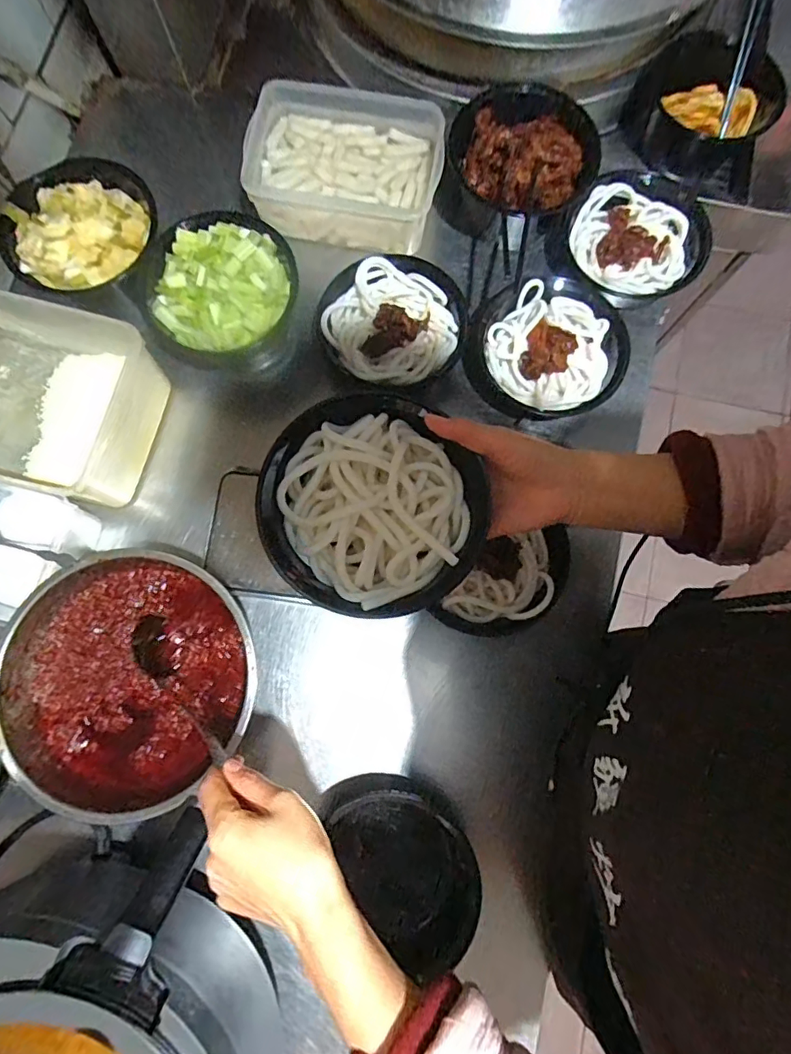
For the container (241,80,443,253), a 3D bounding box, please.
[{"bbox_3d":[-0.060,-0.437,0.635,0.232,0.071,0.163,12,79,4],"label":"container"}]

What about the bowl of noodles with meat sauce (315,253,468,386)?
[{"bbox_3d":[-0.001,-0.238,0.609,0.162,0.064,0.153,0,78,1],"label":"bowl of noodles with meat sauce"}]

